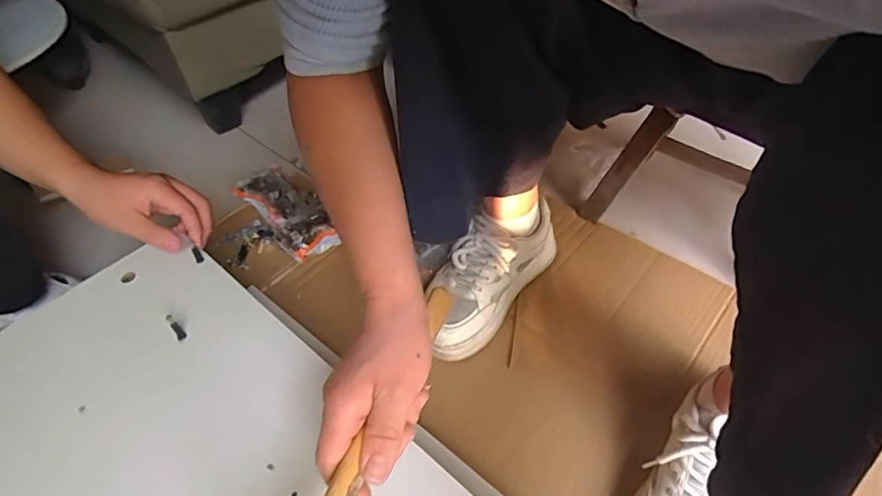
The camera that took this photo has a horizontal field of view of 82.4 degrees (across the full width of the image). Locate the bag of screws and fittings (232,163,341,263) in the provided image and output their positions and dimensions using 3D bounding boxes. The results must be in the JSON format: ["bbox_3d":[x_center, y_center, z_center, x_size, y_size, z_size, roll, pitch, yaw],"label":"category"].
[{"bbox_3d":[-0.234,-0.060,0.774,0.103,0.035,0.203,-35,55,-26],"label":"bag of screws and fittings"}]

